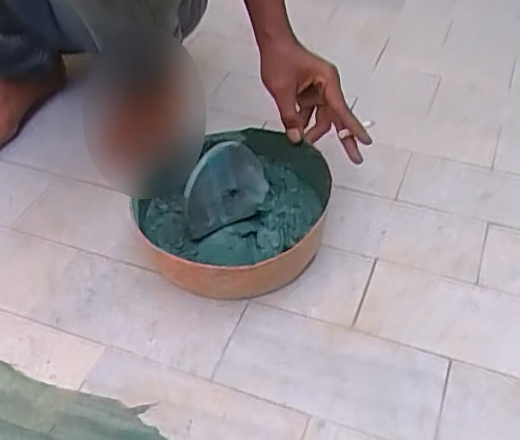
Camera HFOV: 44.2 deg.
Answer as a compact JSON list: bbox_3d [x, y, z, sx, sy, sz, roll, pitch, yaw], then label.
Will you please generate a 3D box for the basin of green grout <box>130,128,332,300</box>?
[{"bbox_3d":[-0.026,-0.013,0.681,0.193,0.085,0.199,0,43,0],"label":"basin of green grout"}]

